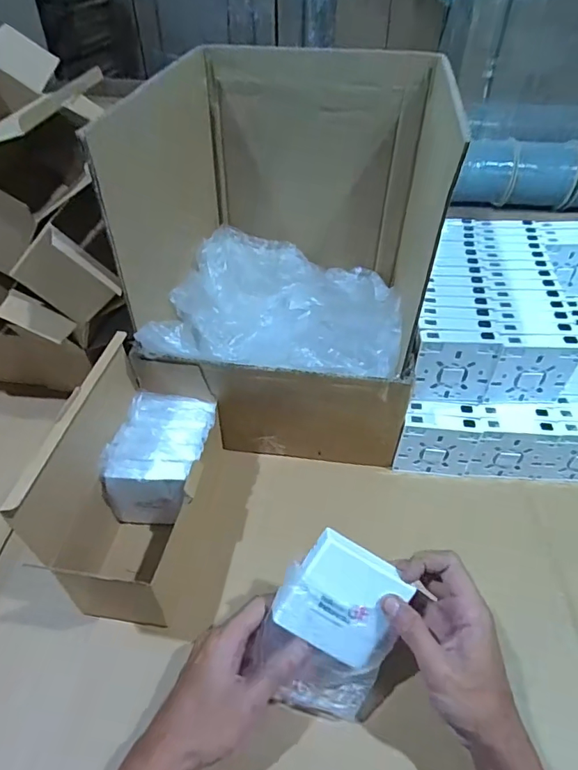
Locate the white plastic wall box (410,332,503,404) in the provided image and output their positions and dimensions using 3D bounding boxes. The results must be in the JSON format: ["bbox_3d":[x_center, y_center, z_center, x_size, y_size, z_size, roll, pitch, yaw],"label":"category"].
[{"bbox_3d":[0.185,-0.020,0.539,0.086,0.087,0.024,-1,44,2],"label":"white plastic wall box"}]

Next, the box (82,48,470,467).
[{"bbox_3d":[0.014,-0.146,0.588,0.302,0.358,0.319,3,44,7],"label":"box"}]

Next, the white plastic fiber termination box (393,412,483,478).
[{"bbox_3d":[0.175,0.071,0.566,0.088,0.081,0.023,3,44,6],"label":"white plastic fiber termination box"}]

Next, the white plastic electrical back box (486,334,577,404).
[{"bbox_3d":[0.274,-0.016,0.537,0.091,0.087,0.021,1,44,4],"label":"white plastic electrical back box"}]

